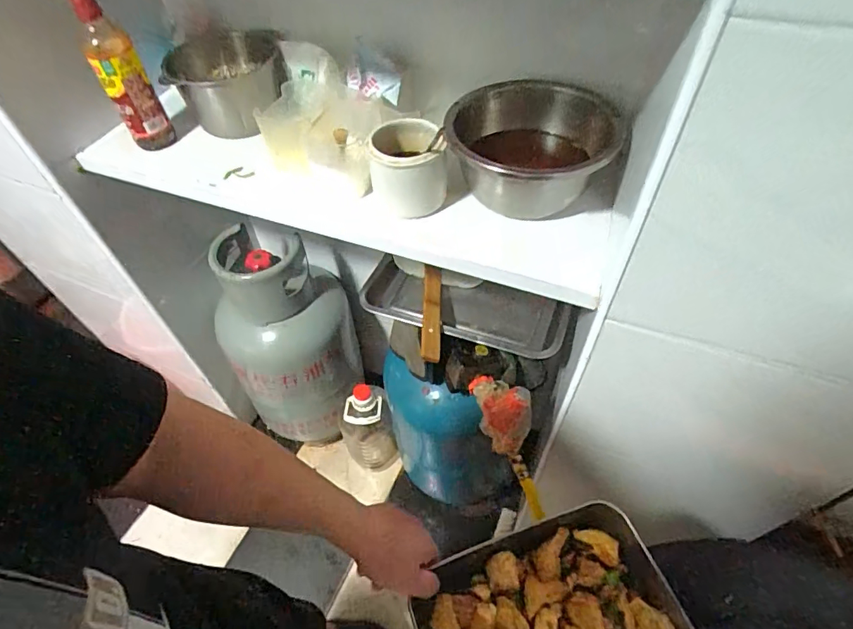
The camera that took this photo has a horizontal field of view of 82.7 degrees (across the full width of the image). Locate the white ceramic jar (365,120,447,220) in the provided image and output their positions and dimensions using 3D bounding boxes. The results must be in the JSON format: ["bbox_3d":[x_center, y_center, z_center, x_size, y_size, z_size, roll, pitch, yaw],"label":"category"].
[{"bbox_3d":[-0.026,-0.193,0.640,0.105,0.091,0.123,-2,51,1],"label":"white ceramic jar"}]

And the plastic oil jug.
[{"bbox_3d":[-0.155,0.302,1.272,0.131,0.289,0.123,-1,51,2],"label":"plastic oil jug"}]

